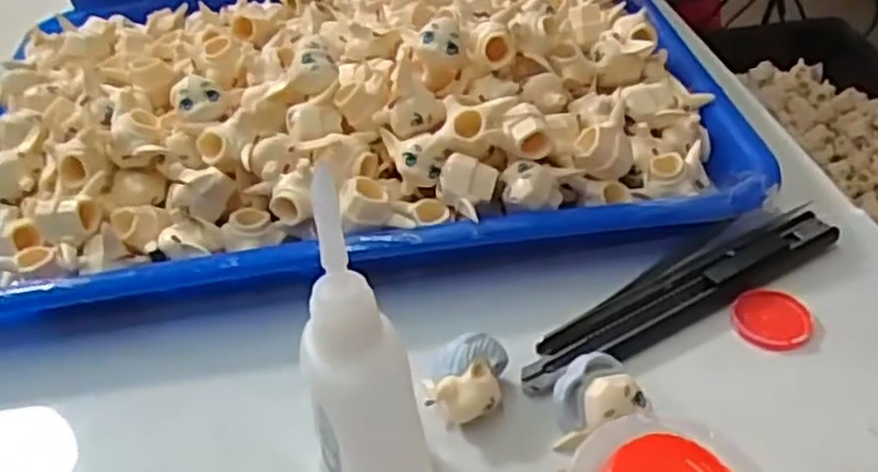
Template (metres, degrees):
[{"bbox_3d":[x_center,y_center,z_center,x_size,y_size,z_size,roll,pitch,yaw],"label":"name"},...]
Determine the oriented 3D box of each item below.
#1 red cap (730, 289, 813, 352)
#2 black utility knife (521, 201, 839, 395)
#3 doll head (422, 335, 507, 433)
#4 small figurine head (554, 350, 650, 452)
[{"bbox_3d":[0.115,0.029,0.276,0.026,0.004,0.026,-3,41,2],"label":"red cap"},{"bbox_3d":[0.086,0.020,0.285,0.135,0.008,0.024,-23,44,-20],"label":"black utility knife"},{"bbox_3d":[0.009,0.047,0.250,0.022,0.023,0.025,4,42,10],"label":"doll head"},{"bbox_3d":[0.048,0.050,0.243,0.025,0.021,0.022,2,41,8],"label":"small figurine head"}]

